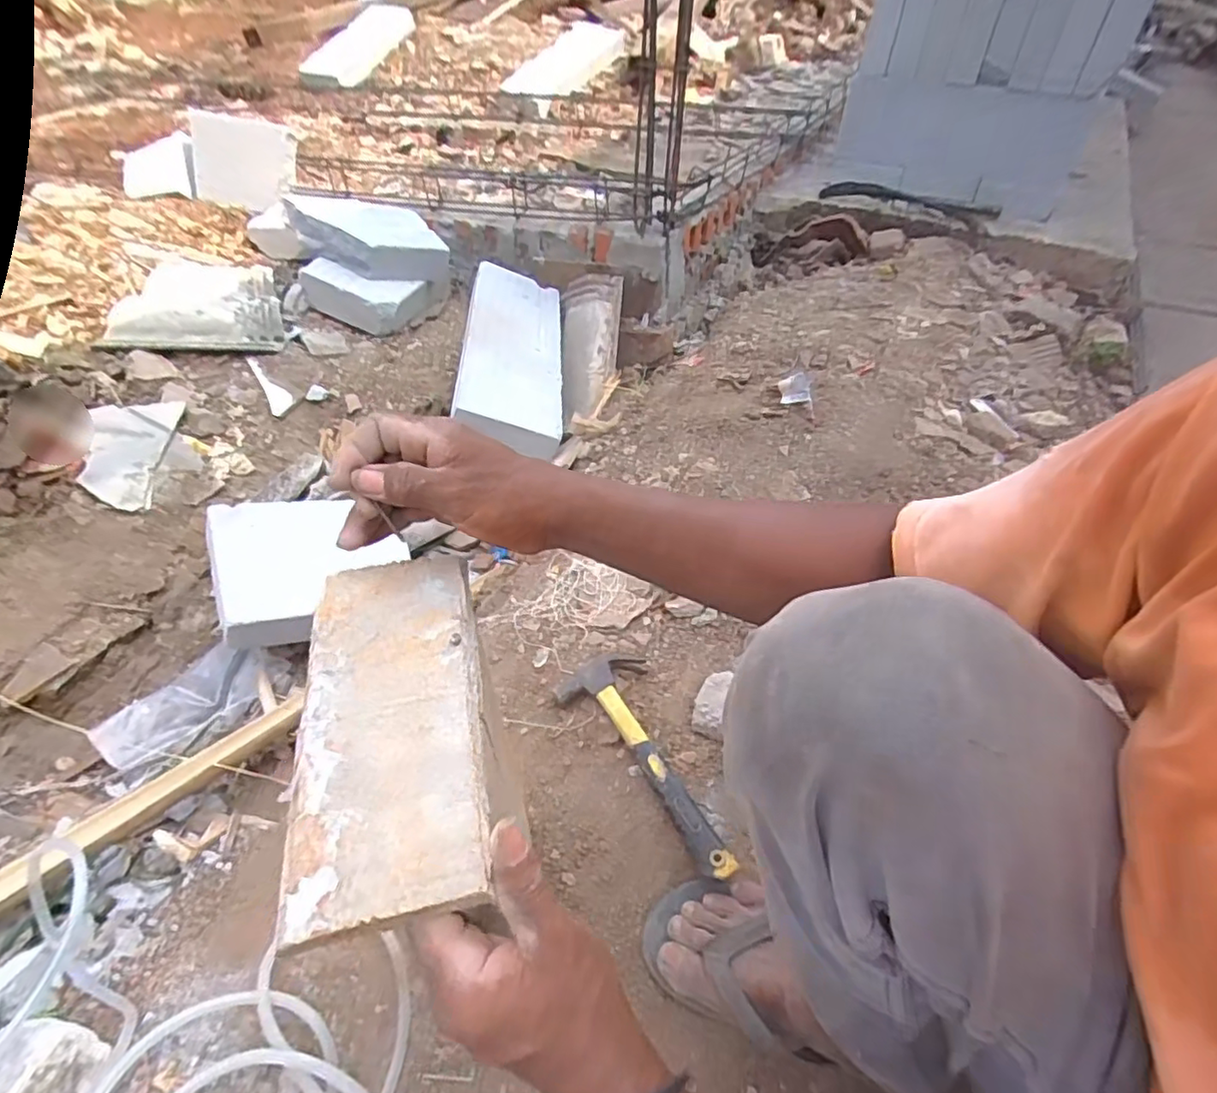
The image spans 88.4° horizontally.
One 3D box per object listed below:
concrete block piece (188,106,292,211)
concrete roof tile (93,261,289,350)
[{"bbox_3d":[-0.873,-0.923,1.509,0.247,0.193,0.068,7,39,-3],"label":"concrete block piece"},{"bbox_3d":[-0.773,-0.467,1.198,0.262,0.027,0.293,-1,52,-23],"label":"concrete roof tile"}]

